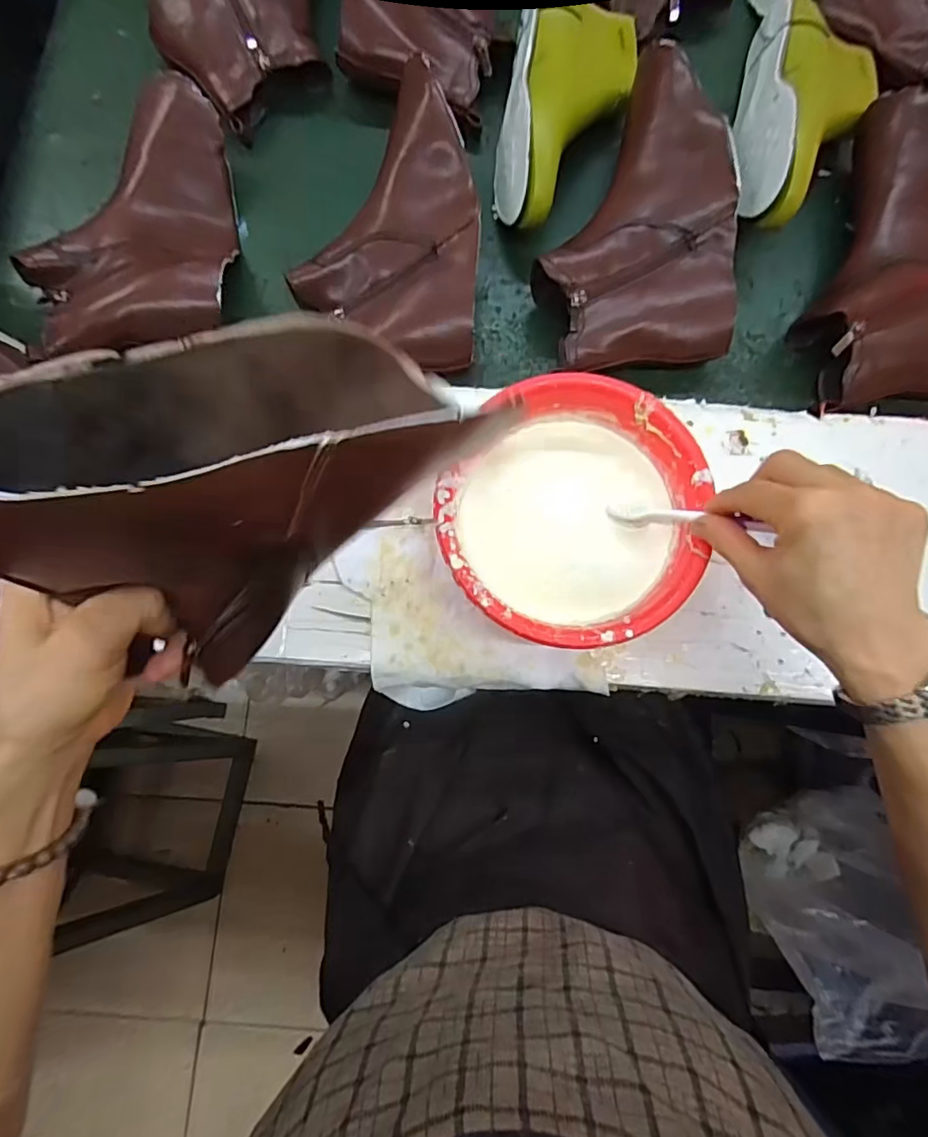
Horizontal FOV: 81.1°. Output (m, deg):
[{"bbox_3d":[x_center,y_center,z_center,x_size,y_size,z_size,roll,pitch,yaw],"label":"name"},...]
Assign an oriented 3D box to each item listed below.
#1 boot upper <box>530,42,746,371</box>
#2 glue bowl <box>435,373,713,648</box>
[{"bbox_3d":[0.145,-0.313,0.490,0.167,0.083,0.272,-5,79,-1],"label":"boot upper"},{"bbox_3d":[0.079,-0.037,0.410,0.178,0.072,0.187,0,79,0],"label":"glue bowl"}]

